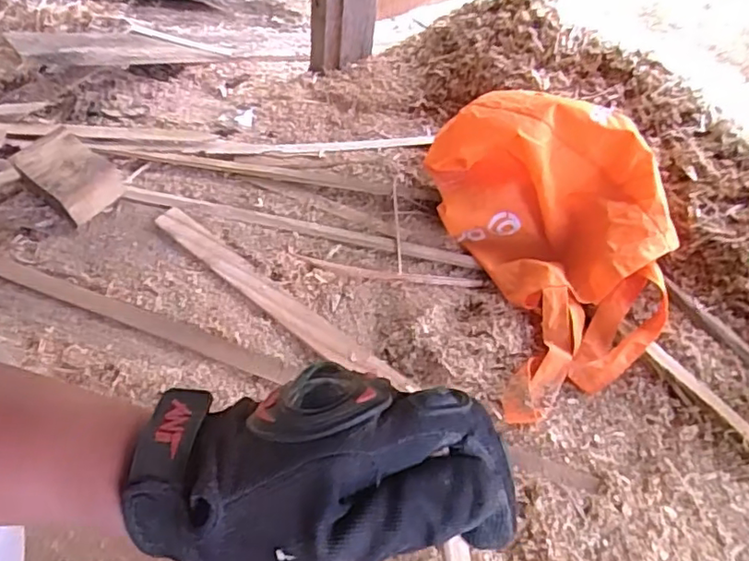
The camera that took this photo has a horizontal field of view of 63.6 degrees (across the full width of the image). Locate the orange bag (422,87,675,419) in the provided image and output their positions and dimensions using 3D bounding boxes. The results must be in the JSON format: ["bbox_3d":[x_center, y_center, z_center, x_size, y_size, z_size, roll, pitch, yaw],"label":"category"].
[{"bbox_3d":[0.226,-0.050,0.695,0.231,0.180,0.344,-8,47,-8],"label":"orange bag"}]

